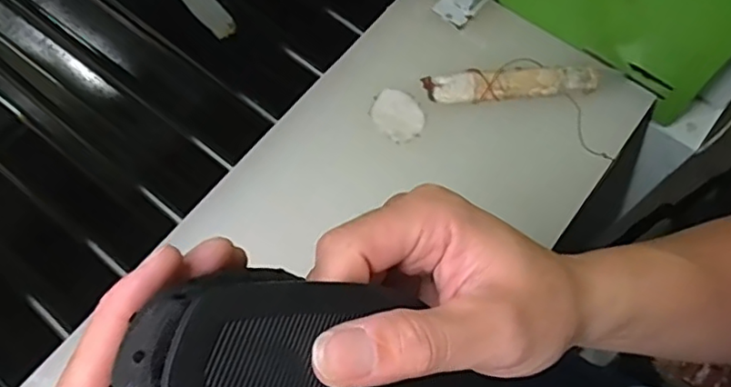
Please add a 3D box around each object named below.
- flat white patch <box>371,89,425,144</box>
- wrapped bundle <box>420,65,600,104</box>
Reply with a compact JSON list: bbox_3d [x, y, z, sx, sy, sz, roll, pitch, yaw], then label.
[{"bbox_3d":[0.027,-0.065,0.512,0.039,0.004,0.047,-41,75,-13],"label":"flat white patch"},{"bbox_3d":[0.121,-0.092,0.517,0.140,0.017,0.029,-4,68,0],"label":"wrapped bundle"}]

